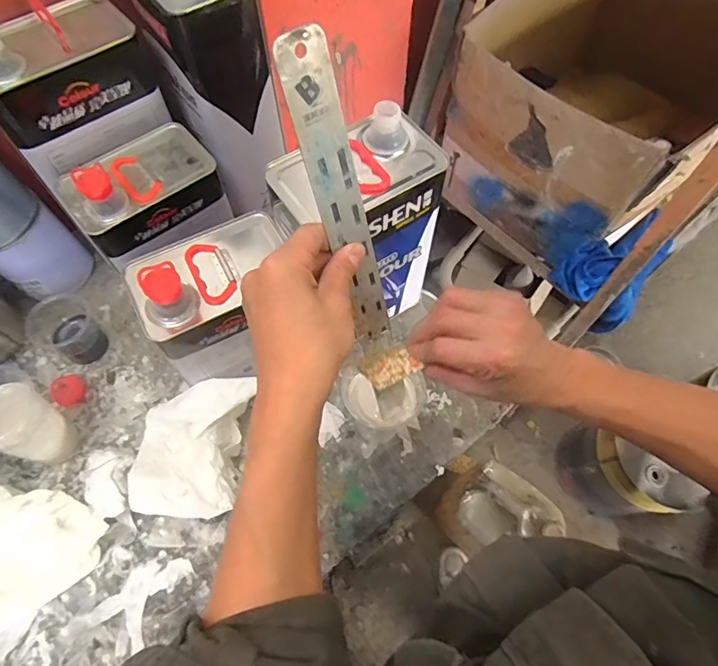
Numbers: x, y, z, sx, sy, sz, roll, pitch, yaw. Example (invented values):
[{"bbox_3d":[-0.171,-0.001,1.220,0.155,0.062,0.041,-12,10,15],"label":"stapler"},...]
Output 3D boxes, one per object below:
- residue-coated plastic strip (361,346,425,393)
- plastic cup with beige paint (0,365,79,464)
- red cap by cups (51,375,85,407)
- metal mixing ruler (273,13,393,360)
[{"bbox_3d":[0.024,0.028,0.378,0.043,0.004,0.031,-26,45,-25],"label":"residue-coated plastic strip"},{"bbox_3d":[-0.386,0.101,0.544,0.073,0.143,0.088,23,66,10],"label":"plastic cup with beige paint"},{"bbox_3d":[-0.381,0.076,0.623,0.036,0.013,0.043,-28,68,-14],"label":"red cap by cups"},{"bbox_3d":[-0.007,-0.073,0.331,0.032,0.245,0.007,-37,48,-17],"label":"metal mixing ruler"}]

